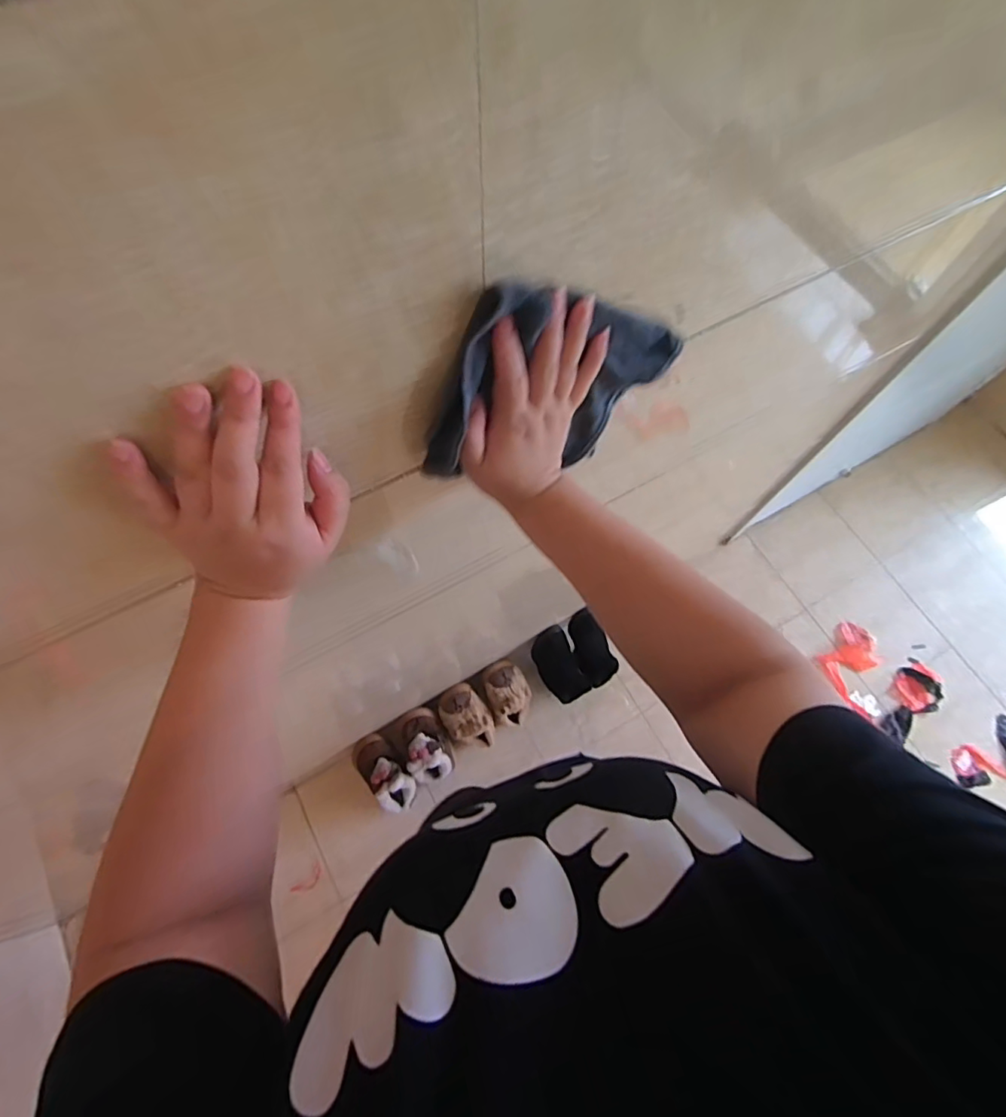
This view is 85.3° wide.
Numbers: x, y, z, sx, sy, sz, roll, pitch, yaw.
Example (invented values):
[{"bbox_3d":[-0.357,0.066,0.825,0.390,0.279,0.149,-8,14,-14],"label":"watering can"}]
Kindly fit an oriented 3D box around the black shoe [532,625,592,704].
[{"bbox_3d":[0.138,0.272,1.380,0.097,0.249,0.074,-27,27,-10],"label":"black shoe"}]

